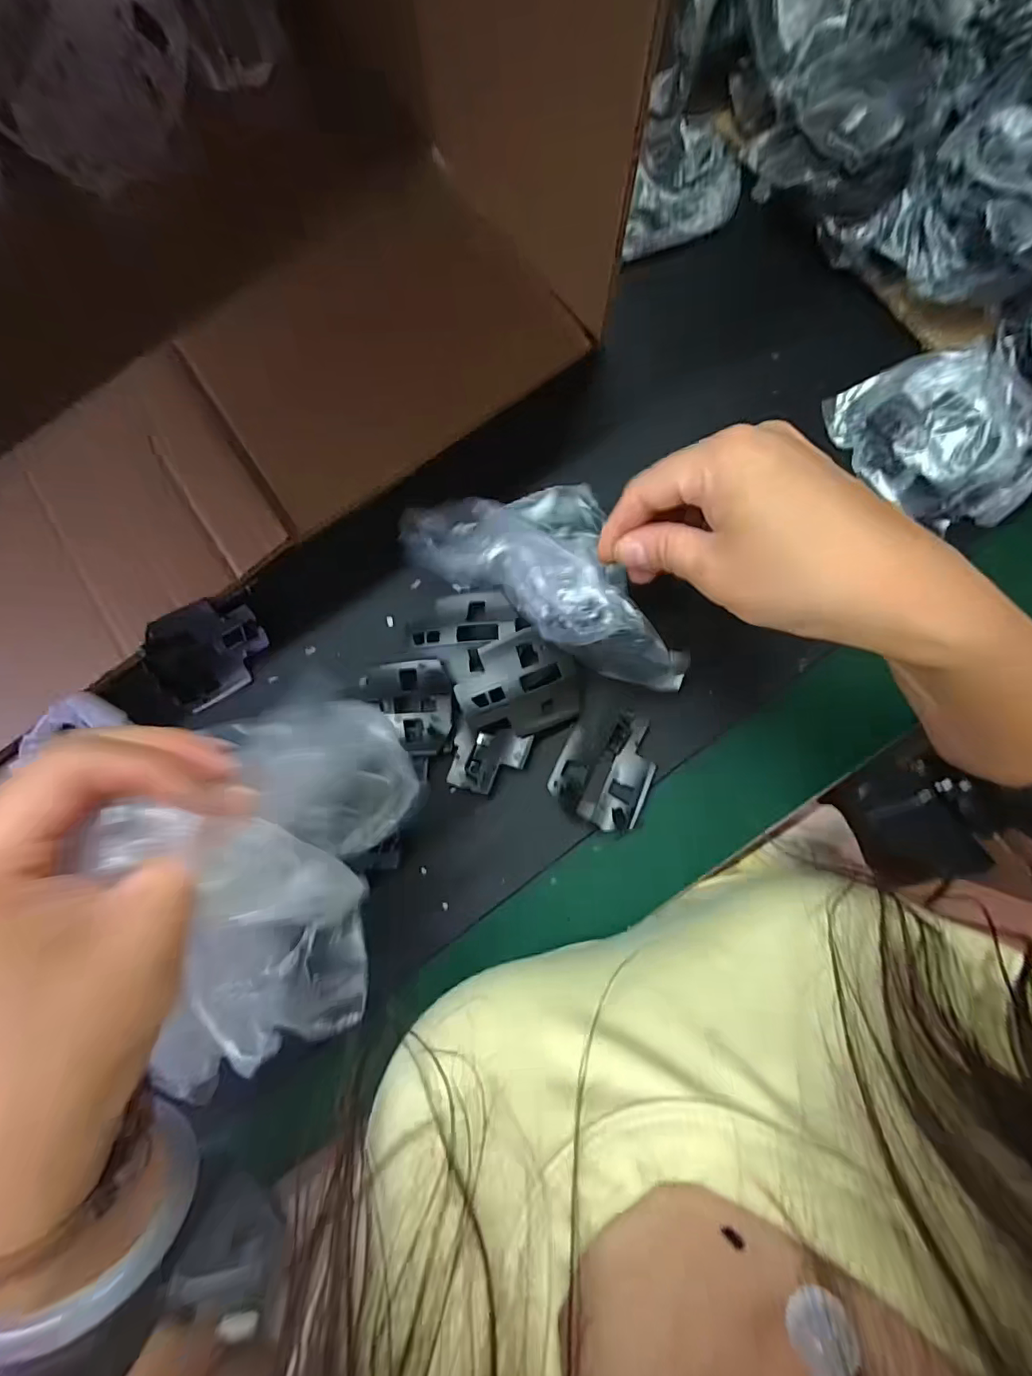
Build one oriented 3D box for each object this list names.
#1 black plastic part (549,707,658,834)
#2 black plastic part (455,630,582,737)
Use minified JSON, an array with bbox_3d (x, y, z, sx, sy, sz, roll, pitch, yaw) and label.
[{"bbox_3d":[0.051,0.045,0.301,0.051,0.024,0.062,24,85,3],"label":"black plastic part"},{"bbox_3d":[0.002,0.000,0.289,0.062,0.024,0.051,-19,84,-1],"label":"black plastic part"}]

